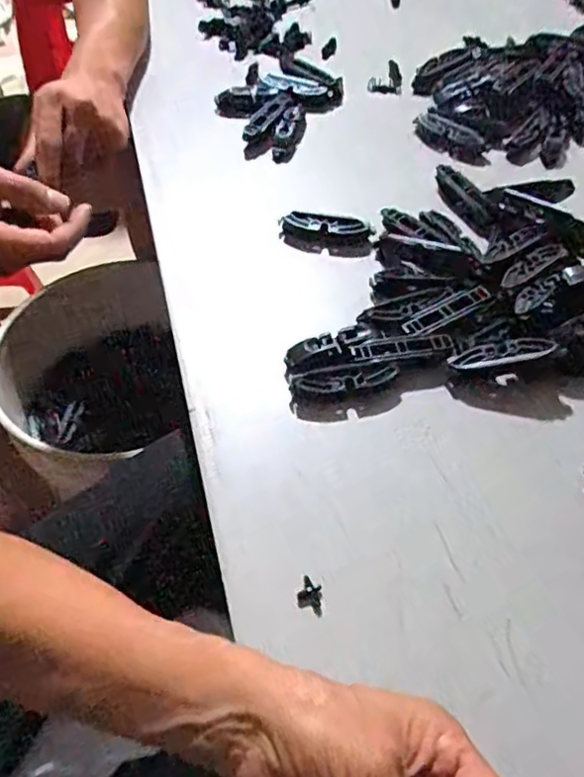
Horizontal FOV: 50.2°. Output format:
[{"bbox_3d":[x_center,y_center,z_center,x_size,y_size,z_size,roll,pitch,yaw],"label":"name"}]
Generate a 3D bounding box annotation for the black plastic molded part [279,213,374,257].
[{"bbox_3d":[0.029,-0.132,0.534,0.079,0.018,0.028,7,58,5],"label":"black plastic molded part"}]

